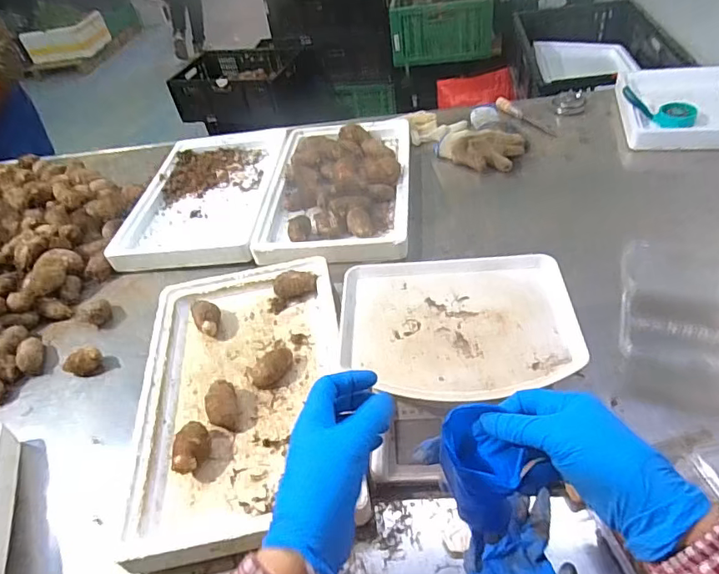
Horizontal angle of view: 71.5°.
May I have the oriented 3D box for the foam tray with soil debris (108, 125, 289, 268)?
[{"bbox_3d":[-0.343,-0.227,1.144,0.306,0.051,0.496,0,44,5],"label":"foam tray with soil debris"}]

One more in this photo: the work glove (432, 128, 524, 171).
[{"bbox_3d":[0.264,-0.310,1.121,0.191,0.045,0.112,12,47,16],"label":"work glove"}]

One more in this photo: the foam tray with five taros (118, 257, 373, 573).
[{"bbox_3d":[-0.168,0.139,0.743,0.293,0.043,0.474,-9,44,-5],"label":"foam tray with five taros"}]

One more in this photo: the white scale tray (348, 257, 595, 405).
[{"bbox_3d":[0.124,0.041,0.649,0.291,0.025,0.224,-1,44,4],"label":"white scale tray"}]

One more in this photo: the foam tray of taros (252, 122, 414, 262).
[{"bbox_3d":[-0.045,-0.242,1.106,0.310,0.068,0.528,1,45,6],"label":"foam tray of taros"}]

